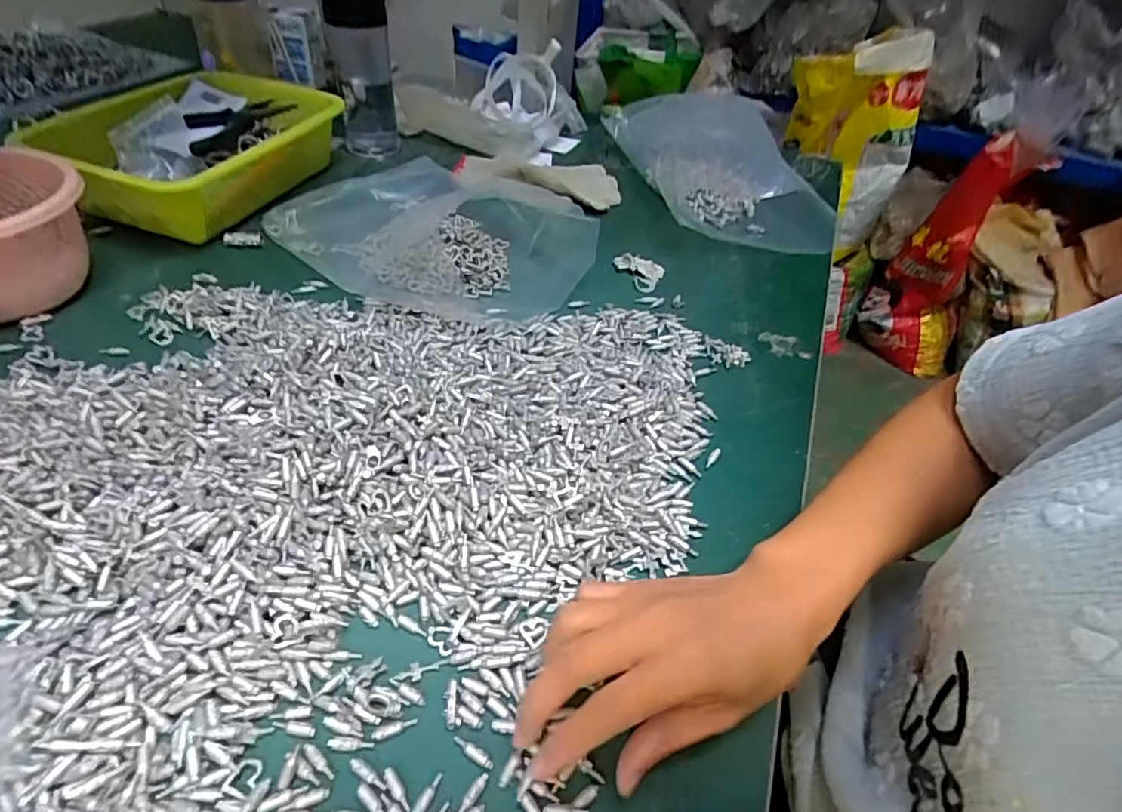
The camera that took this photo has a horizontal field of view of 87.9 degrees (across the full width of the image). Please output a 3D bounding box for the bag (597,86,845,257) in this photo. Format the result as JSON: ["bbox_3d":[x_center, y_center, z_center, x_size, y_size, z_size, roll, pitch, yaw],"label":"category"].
[{"bbox_3d":[0.187,-0.311,0.714,0.182,0.075,0.333,-9,45,-15],"label":"bag"}]

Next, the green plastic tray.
[{"bbox_3d":[-0.389,-0.279,0.625,0.198,0.082,0.297,12,44,7],"label":"green plastic tray"}]

